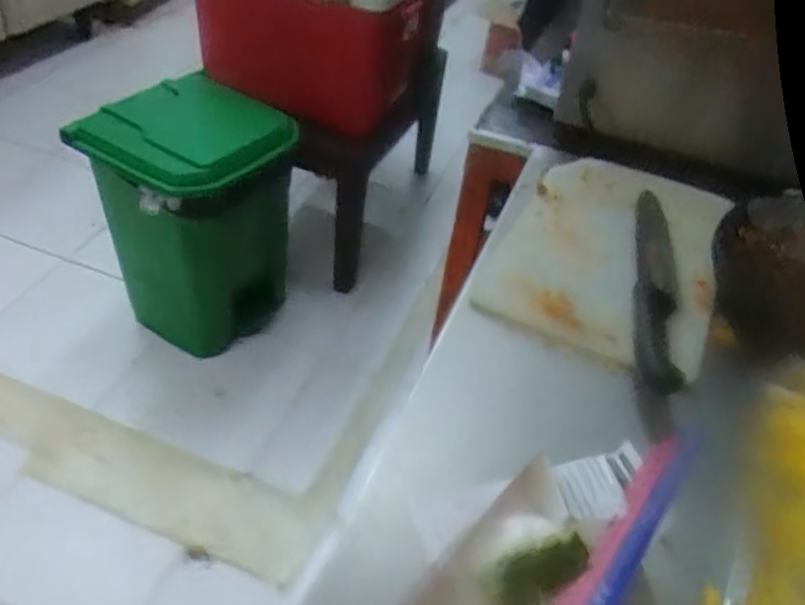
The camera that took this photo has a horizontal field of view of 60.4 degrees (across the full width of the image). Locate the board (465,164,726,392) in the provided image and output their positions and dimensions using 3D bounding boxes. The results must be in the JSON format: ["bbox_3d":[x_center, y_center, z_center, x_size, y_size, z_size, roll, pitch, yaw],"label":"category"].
[{"bbox_3d":[0.246,-0.071,0.795,0.224,0.023,0.366,14,44,22],"label":"board"}]

